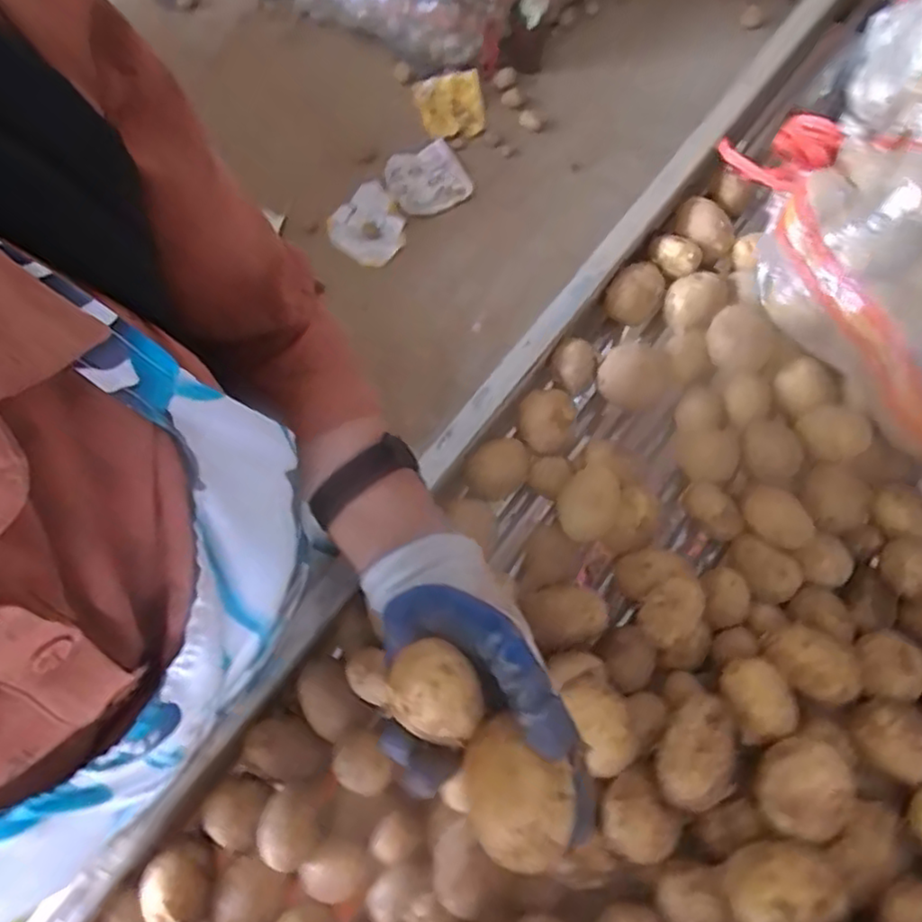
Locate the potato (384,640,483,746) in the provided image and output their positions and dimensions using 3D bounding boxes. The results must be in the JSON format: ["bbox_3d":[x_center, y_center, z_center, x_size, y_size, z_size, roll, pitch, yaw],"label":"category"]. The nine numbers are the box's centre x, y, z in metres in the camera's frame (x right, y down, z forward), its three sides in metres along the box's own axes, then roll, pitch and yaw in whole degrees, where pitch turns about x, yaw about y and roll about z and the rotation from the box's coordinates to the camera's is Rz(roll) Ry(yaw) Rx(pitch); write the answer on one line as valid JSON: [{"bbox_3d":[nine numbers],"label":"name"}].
[{"bbox_3d":[-0.013,0.118,0.331,0.050,0.032,0.039,28,70,10],"label":"potato"}]

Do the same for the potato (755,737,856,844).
[{"bbox_3d":[0.234,0.220,0.436,0.052,0.043,0.060,-5,68,-2],"label":"potato"}]

